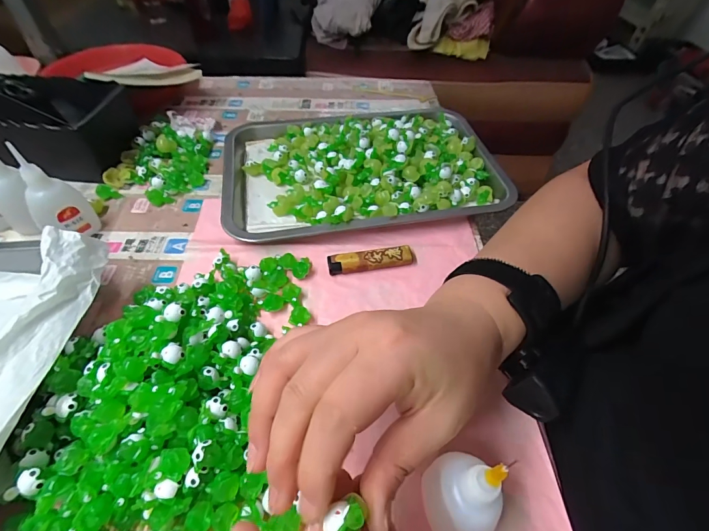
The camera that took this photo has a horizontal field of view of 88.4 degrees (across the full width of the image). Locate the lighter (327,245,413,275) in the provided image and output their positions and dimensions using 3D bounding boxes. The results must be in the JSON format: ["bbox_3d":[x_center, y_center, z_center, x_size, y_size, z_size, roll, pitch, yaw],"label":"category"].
[{"bbox_3d":[0.015,-0.006,0.348,0.080,0.010,0.020,-7,52,-8],"label":"lighter"}]

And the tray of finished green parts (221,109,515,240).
[{"bbox_3d":[0.009,-0.122,0.433,0.315,0.037,0.205,-7,52,-8],"label":"tray of finished green parts"}]

